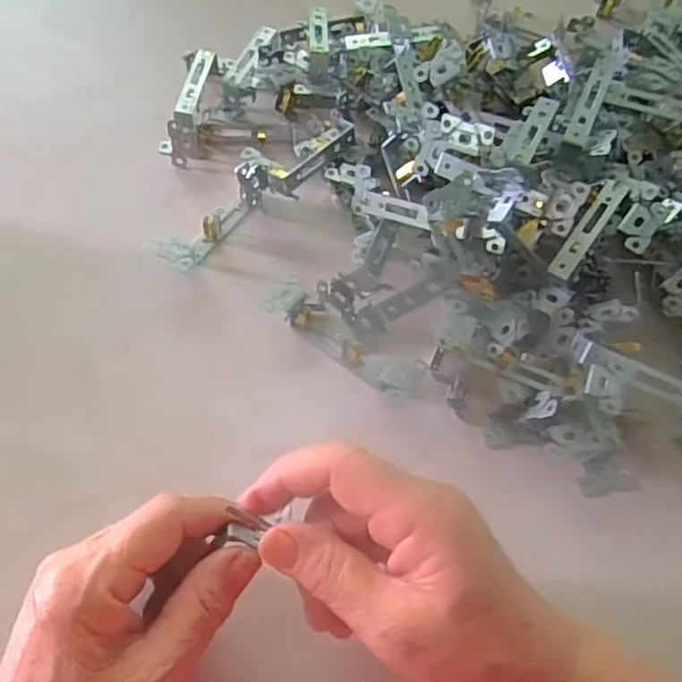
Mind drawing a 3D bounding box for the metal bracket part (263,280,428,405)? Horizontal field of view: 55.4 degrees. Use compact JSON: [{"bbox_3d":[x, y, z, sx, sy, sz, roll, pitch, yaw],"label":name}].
[{"bbox_3d":[0.001,0.000,0.392,0.103,0.021,0.030,35,65,13],"label":"metal bracket part"}]

